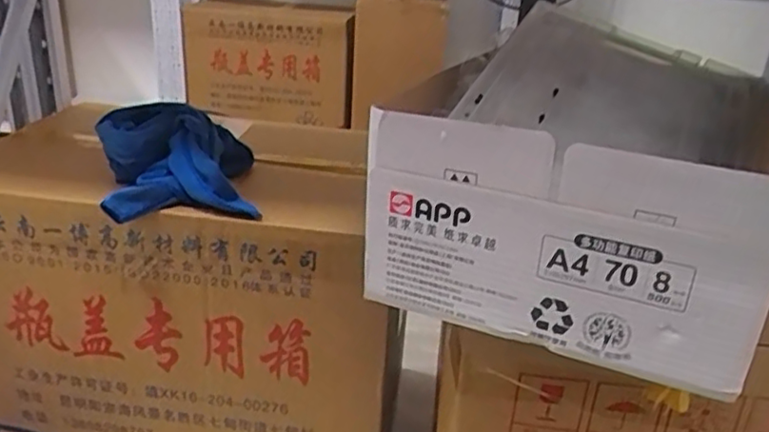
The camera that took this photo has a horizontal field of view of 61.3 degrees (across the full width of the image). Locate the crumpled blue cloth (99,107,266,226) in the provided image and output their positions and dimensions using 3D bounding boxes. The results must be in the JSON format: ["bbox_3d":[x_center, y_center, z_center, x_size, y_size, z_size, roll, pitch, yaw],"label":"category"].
[{"bbox_3d":[-0.246,-0.071,0.773,0.173,0.088,0.187,-3,25,-14],"label":"crumpled blue cloth"}]

